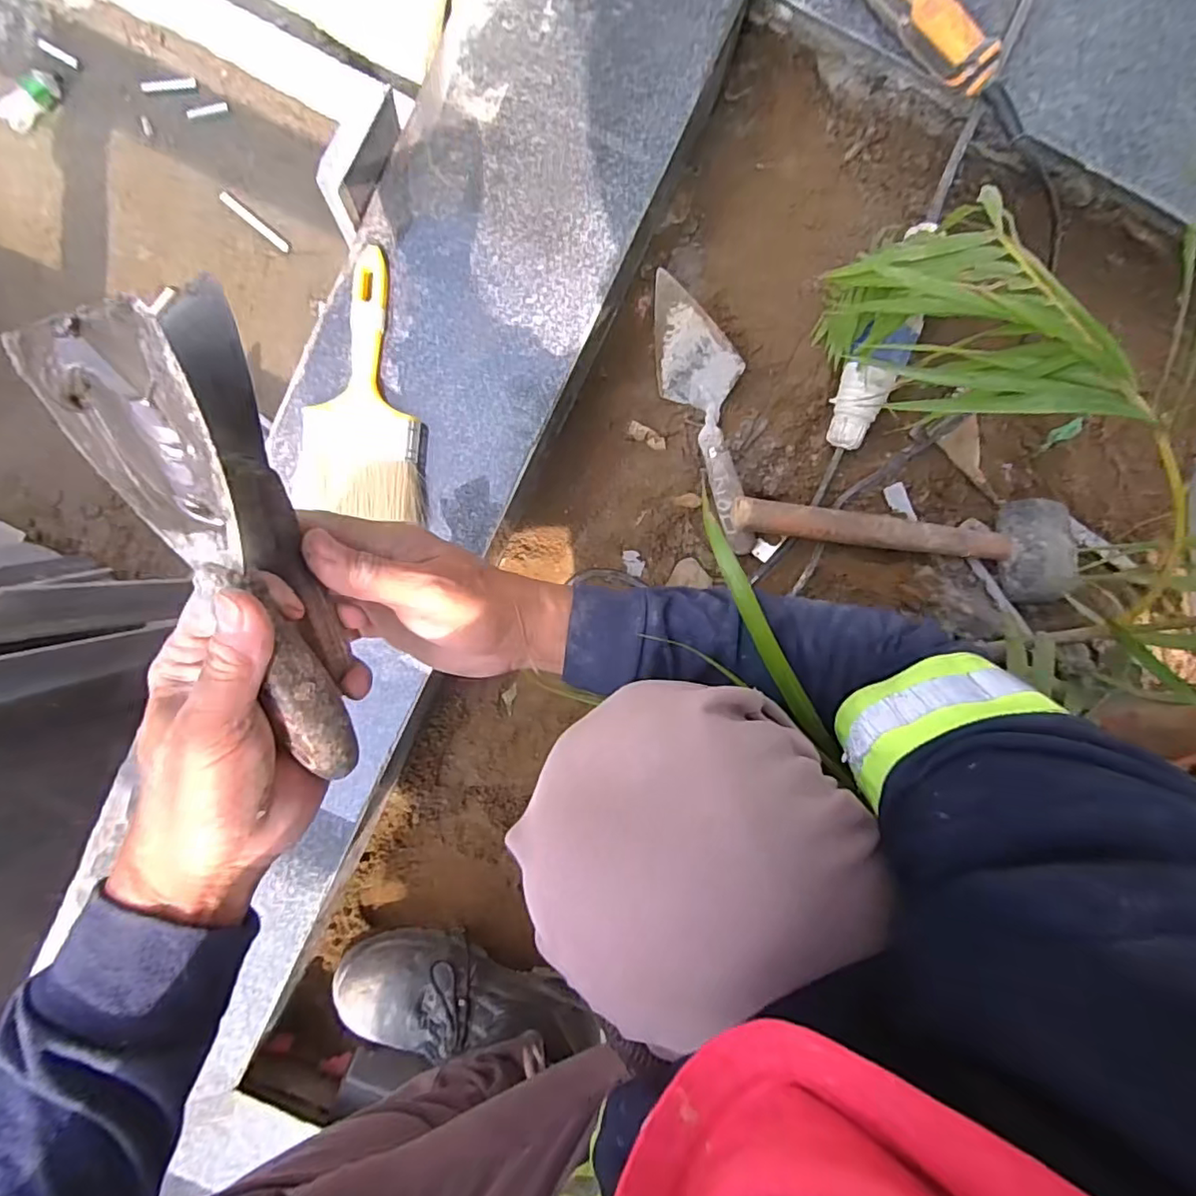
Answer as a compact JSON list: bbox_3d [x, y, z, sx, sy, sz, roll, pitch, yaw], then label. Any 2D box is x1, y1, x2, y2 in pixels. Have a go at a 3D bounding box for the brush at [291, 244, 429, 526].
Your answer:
[{"bbox_3d":[-0.193,-0.178,0.489,0.104,0.027,0.213,7,94,-2],"label":"brush"}]

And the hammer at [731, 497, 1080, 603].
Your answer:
[{"bbox_3d":[0.291,-0.053,0.558,0.322,0.049,0.093,2,94,-1],"label":"hammer"}]

